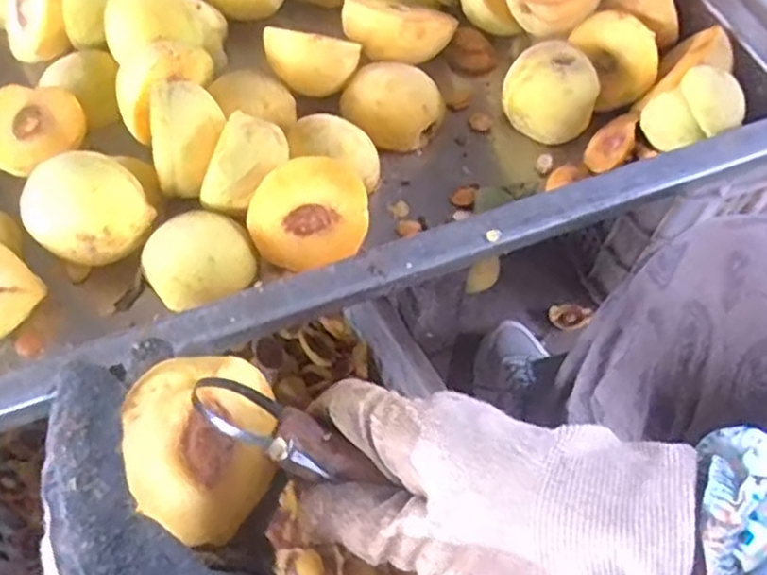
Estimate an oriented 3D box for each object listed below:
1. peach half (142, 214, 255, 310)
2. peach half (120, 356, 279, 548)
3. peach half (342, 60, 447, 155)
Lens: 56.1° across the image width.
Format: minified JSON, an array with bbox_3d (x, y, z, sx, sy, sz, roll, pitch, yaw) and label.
[{"bbox_3d":[-0.108,-0.017,0.425,0.055,0.035,0.050,-18,94,-36],"label":"peach half"},{"bbox_3d":[-0.073,0.062,0.286,0.056,0.028,0.066,7,83,-41],"label":"peach half"},{"bbox_3d":[0.008,-0.124,0.484,0.057,0.037,0.052,0,60,0],"label":"peach half"}]

